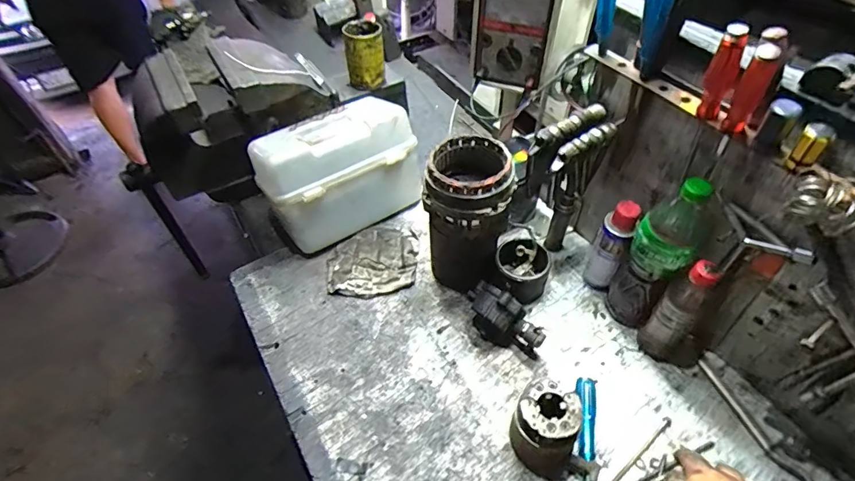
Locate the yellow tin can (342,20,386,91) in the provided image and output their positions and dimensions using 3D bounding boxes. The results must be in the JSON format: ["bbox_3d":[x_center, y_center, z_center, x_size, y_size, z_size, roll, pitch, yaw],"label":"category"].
[{"bbox_3d":[-0.128,-0.380,0.945,0.079,0.115,0.079,-1,51,1],"label":"yellow tin can"}]

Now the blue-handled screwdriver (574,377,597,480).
[{"bbox_3d":[0.210,0.270,0.597,0.028,0.033,0.180,6,51,6],"label":"blue-handled screwdriver"}]

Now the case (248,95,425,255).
[{"bbox_3d":[-0.164,-0.127,0.850,0.271,0.183,0.171,-29,54,-20],"label":"case"}]

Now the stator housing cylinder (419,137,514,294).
[{"bbox_3d":[0.064,-0.034,0.725,0.126,0.235,0.126,5,50,7],"label":"stator housing cylinder"}]

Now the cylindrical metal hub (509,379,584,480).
[{"bbox_3d":[0.148,0.236,0.573,0.077,0.114,0.071,-1,51,1],"label":"cylindrical metal hub"}]

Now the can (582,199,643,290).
[{"bbox_3d":[0.282,0.016,0.716,0.047,0.176,0.042,22,55,19],"label":"can"}]

